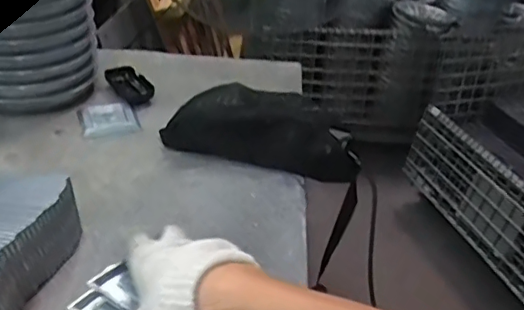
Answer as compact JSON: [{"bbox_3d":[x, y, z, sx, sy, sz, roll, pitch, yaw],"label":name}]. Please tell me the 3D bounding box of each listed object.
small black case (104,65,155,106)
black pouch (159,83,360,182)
[{"bbox_3d":[-0.235,-0.124,0.992,0.054,0.024,0.113,-17,40,-30],"label":"small black case"},{"bbox_3d":[0.001,-0.044,0.832,0.293,0.082,0.095,13,35,11],"label":"black pouch"}]

